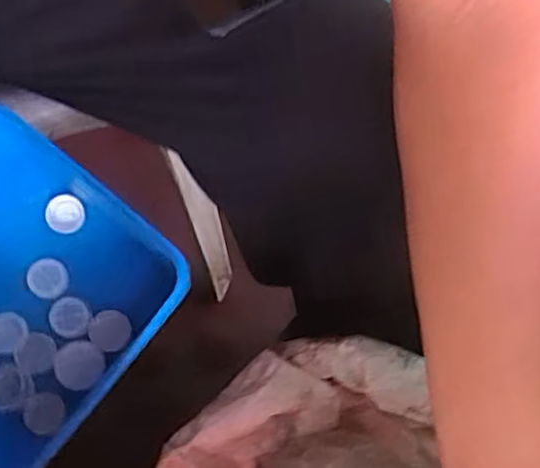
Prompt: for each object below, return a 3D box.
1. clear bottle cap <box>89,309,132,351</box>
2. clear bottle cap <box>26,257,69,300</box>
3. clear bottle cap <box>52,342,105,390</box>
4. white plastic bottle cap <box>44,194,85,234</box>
[{"bbox_3d":[-0.127,0.077,0.518,0.033,0.004,0.032,0,82,1],"label":"clear bottle cap"},{"bbox_3d":[-0.180,0.036,0.526,0.033,0.005,0.031,0,85,-1],"label":"clear bottle cap"},{"bbox_3d":[-0.151,0.104,0.520,0.038,0.014,0.036,-12,82,-5],"label":"clear bottle cap"},{"bbox_3d":[-0.168,-0.017,0.534,0.032,0.005,0.032,0,89,-7],"label":"white plastic bottle cap"}]

